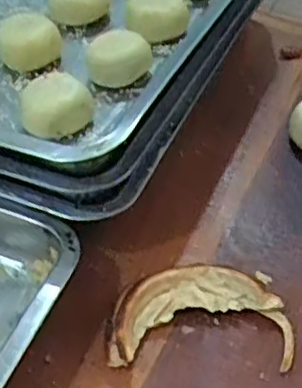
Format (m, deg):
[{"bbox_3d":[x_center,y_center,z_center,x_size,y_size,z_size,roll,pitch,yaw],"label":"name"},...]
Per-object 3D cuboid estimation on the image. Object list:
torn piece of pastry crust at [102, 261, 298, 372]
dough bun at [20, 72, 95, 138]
[{"bbox_3d":[0.032,0.078,0.441,0.117,0.024,0.070,-1,46,-2],"label":"torn piece of pastry crust"},{"bbox_3d":[-0.069,-0.062,0.485,0.048,0.032,0.048,1,46,-1],"label":"dough bun"}]

